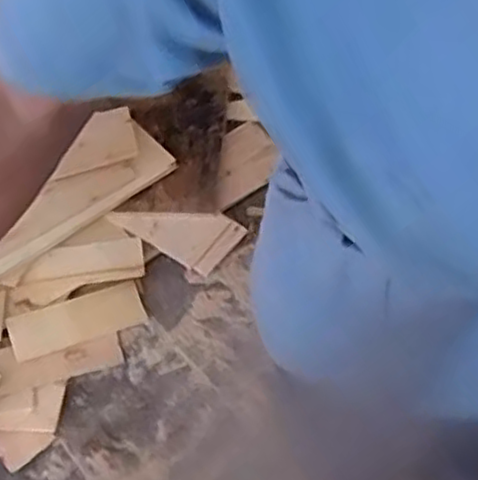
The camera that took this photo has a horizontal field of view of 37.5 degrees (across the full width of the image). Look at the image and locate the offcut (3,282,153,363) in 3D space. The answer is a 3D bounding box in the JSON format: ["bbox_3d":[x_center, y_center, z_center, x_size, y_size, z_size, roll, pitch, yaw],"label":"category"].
[{"bbox_3d":[-0.343,0.170,1.499,0.278,0.006,0.102,-18,70,-16],"label":"offcut"}]

